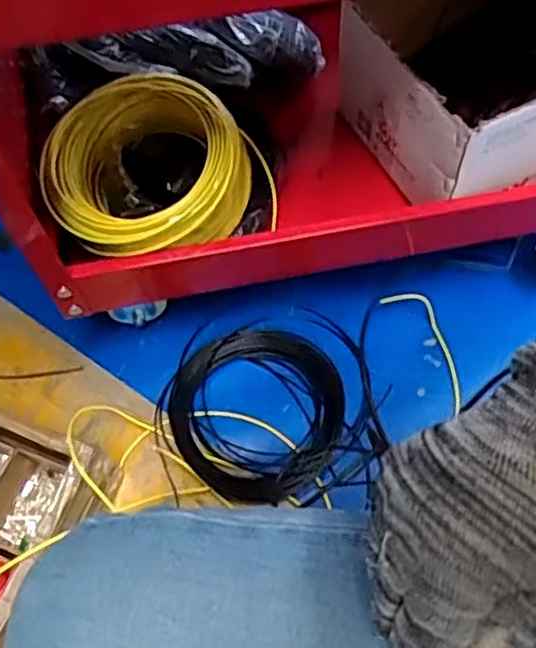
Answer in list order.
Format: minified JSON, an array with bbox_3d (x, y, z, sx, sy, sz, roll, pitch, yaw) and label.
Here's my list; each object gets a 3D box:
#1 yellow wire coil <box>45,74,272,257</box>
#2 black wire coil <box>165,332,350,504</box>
[{"bbox_3d":[-0.110,-0.158,0.709,0.233,0.087,0.179,-2,64,0],"label":"yellow wire coil"},{"bbox_3d":[-0.016,0.099,0.800,0.197,0.020,0.204,17,66,9],"label":"black wire coil"}]

